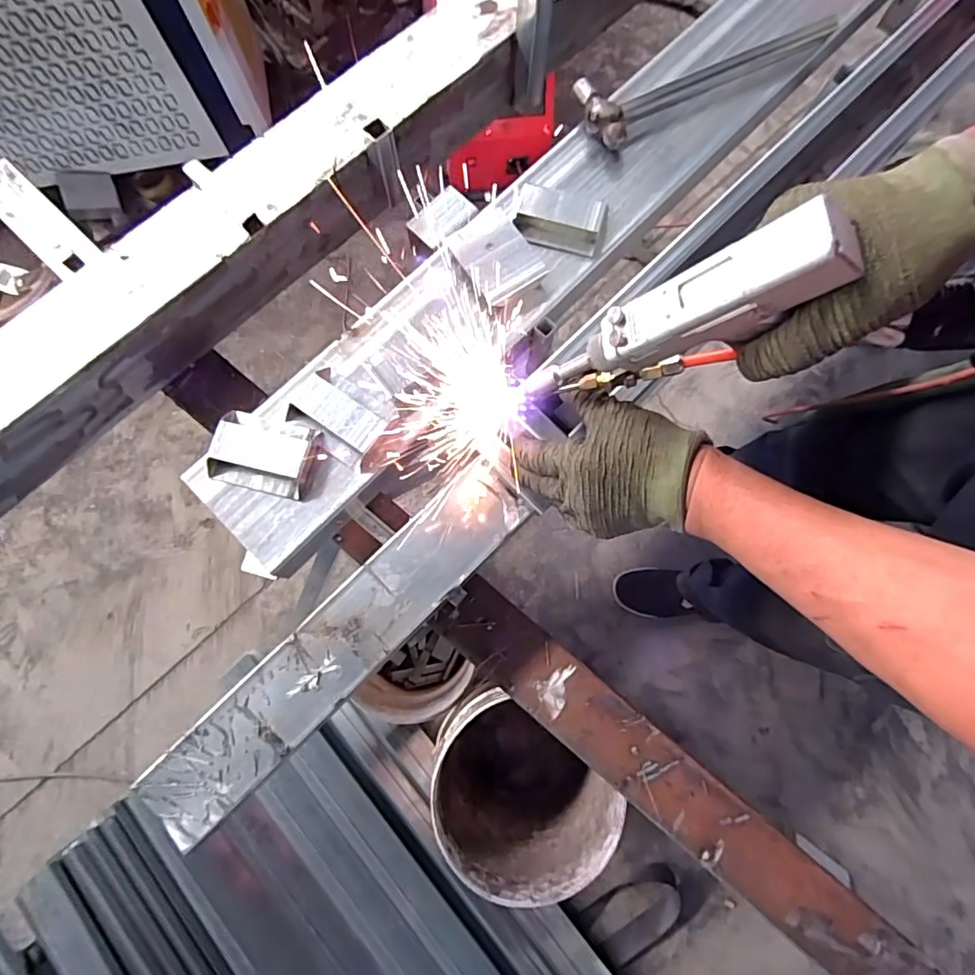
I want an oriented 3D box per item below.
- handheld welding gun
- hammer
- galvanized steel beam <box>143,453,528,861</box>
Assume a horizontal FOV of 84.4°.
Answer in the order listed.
[{"bbox_3d":[0.107,-0.095,0.337,0.053,0.216,0.039,6,76,-34],"label":"handheld welding gun"},{"bbox_3d":[0.274,-0.517,0.664,0.351,0.028,0.090,-27,80,-6],"label":"hammer"},{"bbox_3d":[-0.131,0.140,0.511,0.430,0.018,0.080,-44,82,-9],"label":"galvanized steel beam"}]

